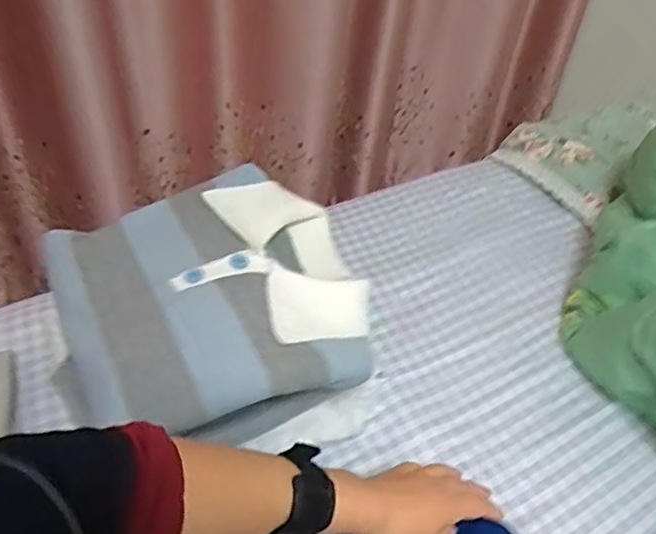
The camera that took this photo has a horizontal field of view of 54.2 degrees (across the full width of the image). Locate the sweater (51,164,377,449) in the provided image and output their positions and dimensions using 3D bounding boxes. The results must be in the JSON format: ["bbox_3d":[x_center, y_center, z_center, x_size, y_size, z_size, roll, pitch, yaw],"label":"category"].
[{"bbox_3d":[-0.120,0.049,0.668,0.292,0.125,0.284,-13,48,-19],"label":"sweater"}]

